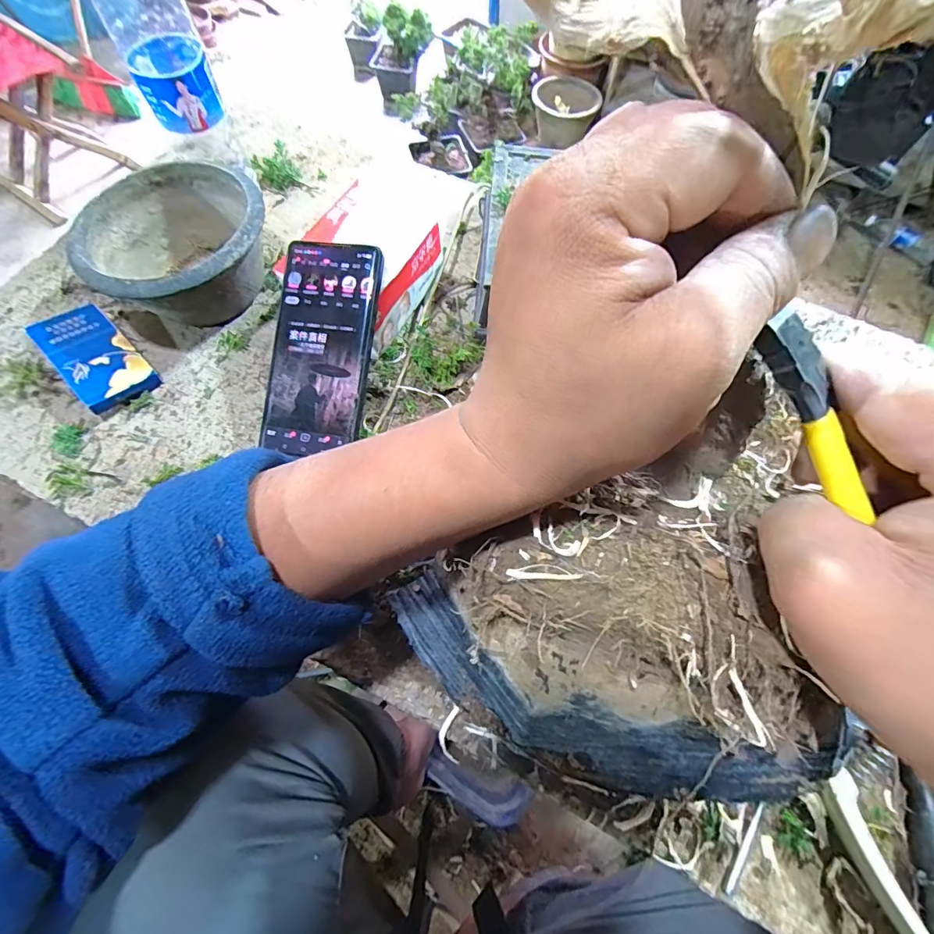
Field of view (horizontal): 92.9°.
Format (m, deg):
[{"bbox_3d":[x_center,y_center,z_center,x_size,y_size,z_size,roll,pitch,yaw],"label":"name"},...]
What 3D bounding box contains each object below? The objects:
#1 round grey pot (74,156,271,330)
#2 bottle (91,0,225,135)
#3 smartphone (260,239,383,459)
[{"bbox_3d":[-0.242,-0.189,0.388,0.142,0.070,0.136,0,68,-1],"label":"round grey pot"},{"bbox_3d":[-0.240,-0.338,0.336,0.064,0.140,0.052,-26,71,-11],"label":"bottle"},{"bbox_3d":[-0.109,-0.091,0.337,0.077,0.010,0.157,11,90,4],"label":"smartphone"}]

